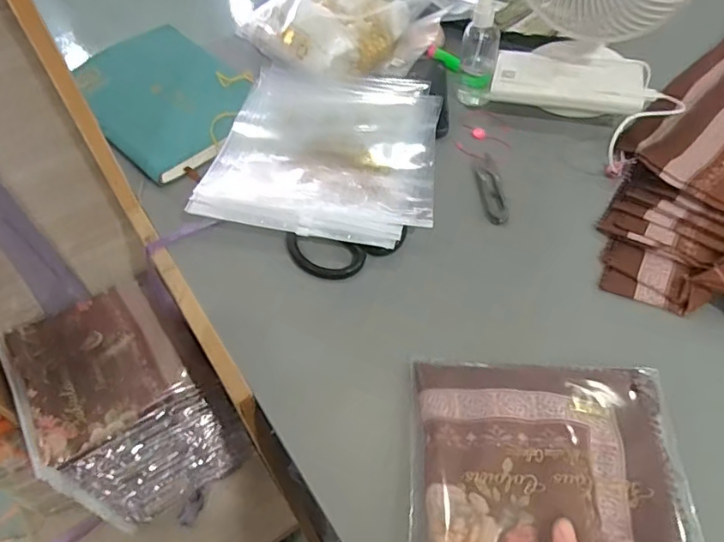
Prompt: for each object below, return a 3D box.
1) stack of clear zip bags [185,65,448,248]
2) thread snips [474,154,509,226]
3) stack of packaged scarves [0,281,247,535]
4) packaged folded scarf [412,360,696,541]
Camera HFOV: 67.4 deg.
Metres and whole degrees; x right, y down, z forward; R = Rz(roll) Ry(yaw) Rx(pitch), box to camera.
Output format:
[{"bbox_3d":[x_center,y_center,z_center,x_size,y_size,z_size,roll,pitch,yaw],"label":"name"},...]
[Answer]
[{"bbox_3d":[-0.033,-0.137,0.589,0.227,0.015,0.255,9,52,6],"label":"stack of clear zip bags"},{"bbox_3d":[0.132,-0.089,0.562,0.024,0.006,0.102,-5,53,1],"label":"thread snips"},{"bbox_3d":[-0.301,0.188,0.717,0.174,0.276,0.204,-31,57,-18],"label":"stack of packaged scarves"},{"bbox_3d":[0.128,0.149,0.373,0.182,0.022,0.192,1,53,5],"label":"packaged folded scarf"}]

